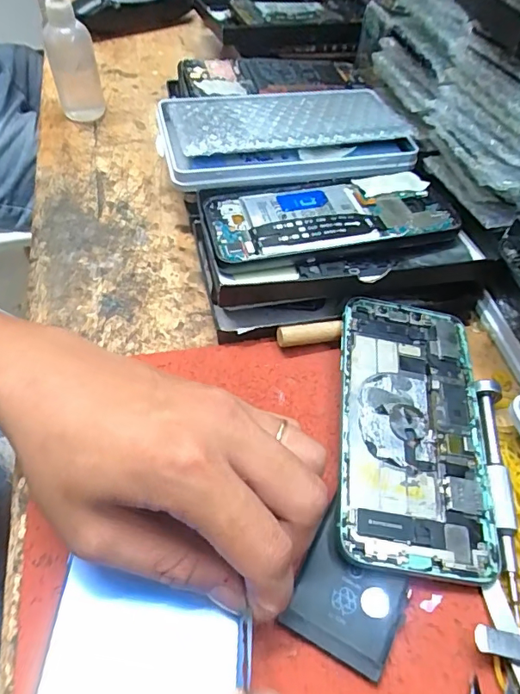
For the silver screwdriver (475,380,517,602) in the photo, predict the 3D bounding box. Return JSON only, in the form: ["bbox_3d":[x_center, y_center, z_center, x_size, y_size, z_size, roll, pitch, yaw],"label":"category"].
[{"bbox_3d":[0.118,0.066,0.241,0.015,0.015,0.103,10,54,3],"label":"silver screwdriver"}]

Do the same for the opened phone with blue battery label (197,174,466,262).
[{"bbox_3d":[0.044,-0.087,0.314,0.152,0.007,0.074,-10,50,-6],"label":"opened phone with blue battery label"}]

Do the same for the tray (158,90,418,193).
[{"bbox_3d":[0.018,-0.163,0.351,0.173,0.025,0.099,-7,55,-9],"label":"tray"}]

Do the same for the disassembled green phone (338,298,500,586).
[{"bbox_3d":[0.078,0.039,0.249,0.072,0.014,0.146,6,54,1],"label":"disassembled green phone"}]

